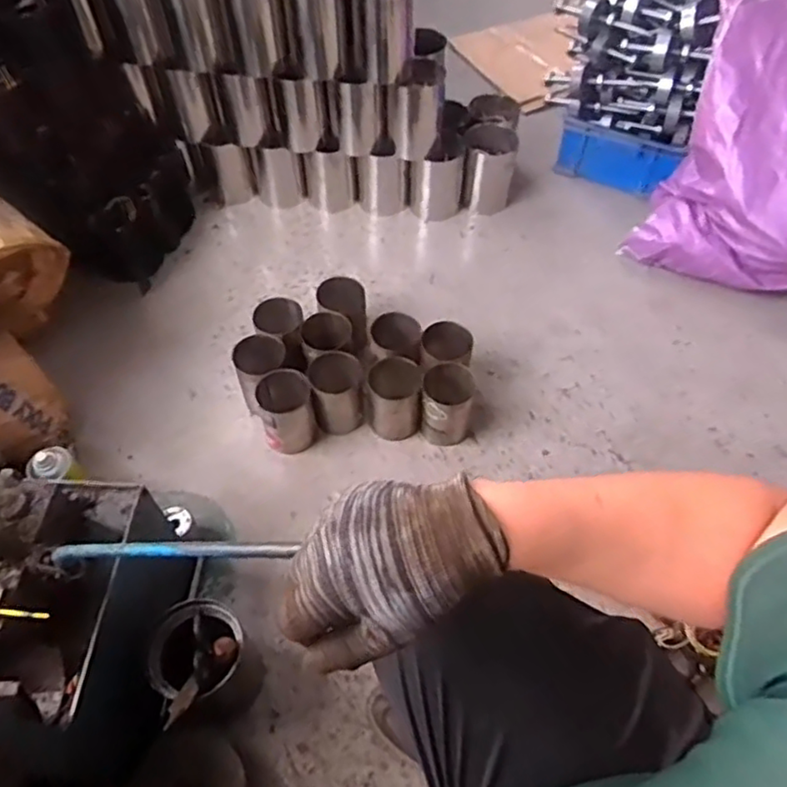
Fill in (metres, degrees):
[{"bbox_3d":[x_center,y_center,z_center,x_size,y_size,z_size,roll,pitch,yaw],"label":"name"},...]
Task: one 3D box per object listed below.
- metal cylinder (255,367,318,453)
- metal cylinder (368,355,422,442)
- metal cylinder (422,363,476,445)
[{"bbox_3d":[-0.184,0.036,1.127,0.093,0.124,0.100,0,55,0],"label":"metal cylinder"},{"bbox_3d":[0.002,0.009,1.149,0.093,0.101,0.107,-4,55,-3],"label":"metal cylinder"},{"bbox_3d":[0.095,0.020,1.145,0.090,0.110,0.104,9,56,6],"label":"metal cylinder"}]

